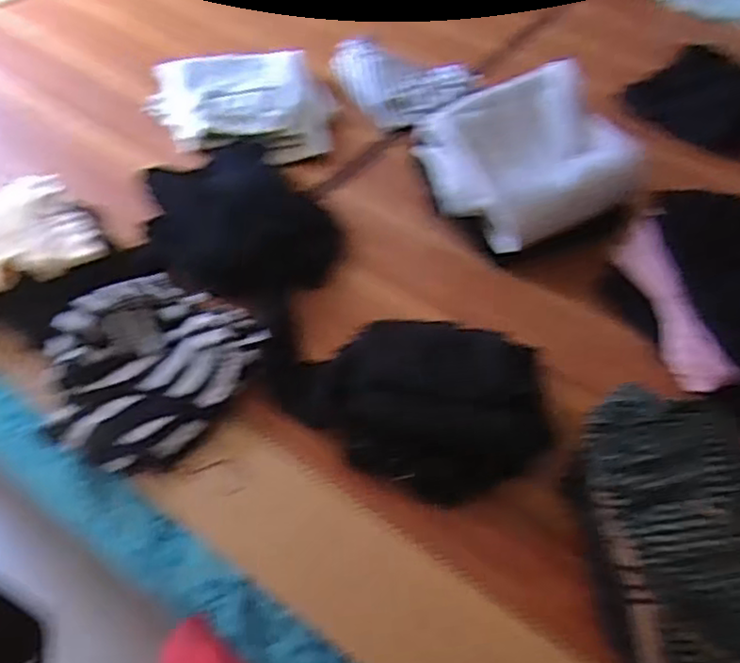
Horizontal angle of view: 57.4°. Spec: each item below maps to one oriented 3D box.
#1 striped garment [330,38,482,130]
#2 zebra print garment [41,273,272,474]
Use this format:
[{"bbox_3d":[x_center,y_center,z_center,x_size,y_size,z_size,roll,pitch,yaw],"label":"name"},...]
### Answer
[{"bbox_3d":[0.052,-0.454,1.201,0.204,0.041,0.269,-28,57,-25],"label":"striped garment"},{"bbox_3d":[-0.235,0.033,0.721,0.194,0.066,0.220,16,50,9],"label":"zebra print garment"}]

